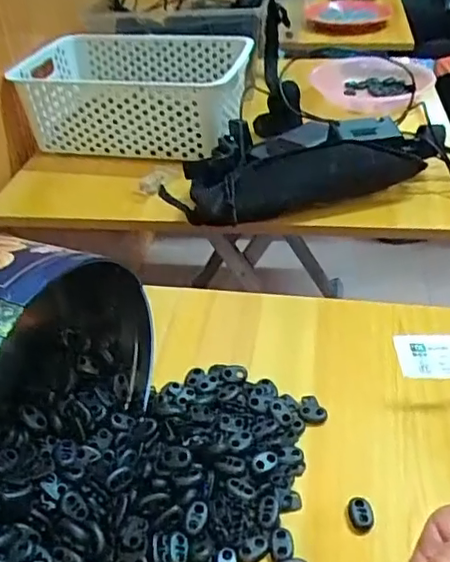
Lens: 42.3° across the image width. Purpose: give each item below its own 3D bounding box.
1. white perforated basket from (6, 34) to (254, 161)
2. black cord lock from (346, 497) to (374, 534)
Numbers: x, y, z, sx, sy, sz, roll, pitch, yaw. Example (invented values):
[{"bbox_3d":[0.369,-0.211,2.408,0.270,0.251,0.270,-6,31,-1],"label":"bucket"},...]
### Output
[{"bbox_3d":[-0.132,-0.283,0.871,0.322,0.107,0.223,5,38,9],"label":"white perforated basket"},{"bbox_3d":[0.088,0.152,0.378,0.016,0.010,0.023,2,38,5],"label":"black cord lock"}]

